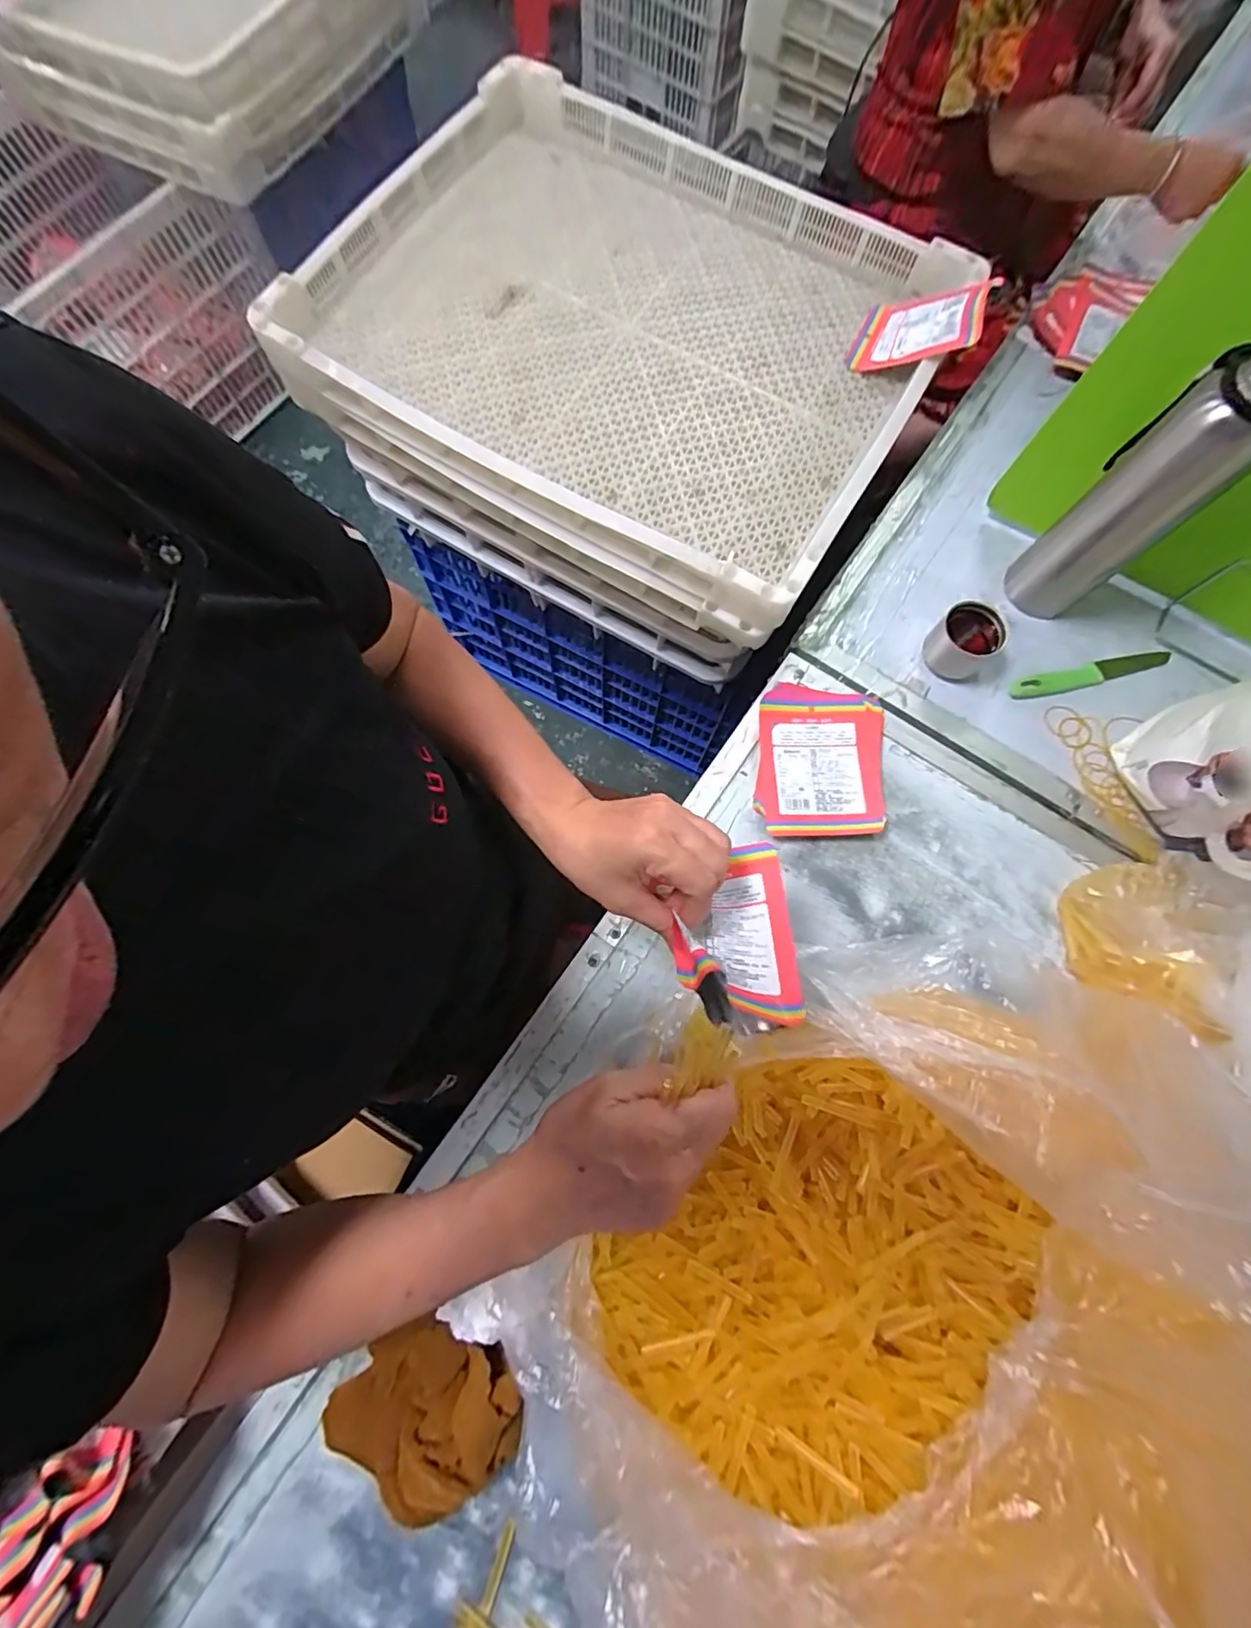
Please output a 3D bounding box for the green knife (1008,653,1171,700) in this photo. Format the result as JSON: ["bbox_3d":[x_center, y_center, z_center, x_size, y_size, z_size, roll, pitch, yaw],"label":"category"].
[{"bbox_3d":[0.493,-0.147,0.593,0.179,0.007,0.026,-12,77,-3],"label":"green knife"}]

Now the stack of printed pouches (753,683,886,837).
[{"bbox_3d":[0.191,-0.053,0.556,0.118,0.021,0.153,5,77,1],"label":"stack of printed pouches"}]

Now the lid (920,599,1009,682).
[{"bbox_3d":[0.348,-0.178,0.581,0.052,0.059,0.064,-39,80,-9],"label":"lid"}]

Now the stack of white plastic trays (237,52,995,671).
[{"bbox_3d":[0.001,-0.541,0.737,0.642,0.240,0.515,30,78,6],"label":"stack of white plastic trays"}]

